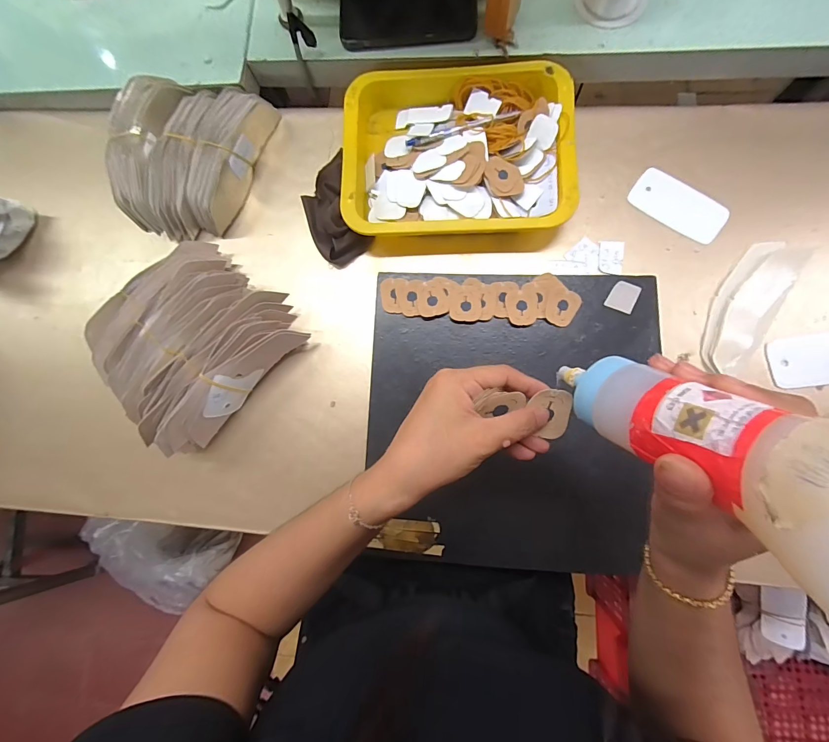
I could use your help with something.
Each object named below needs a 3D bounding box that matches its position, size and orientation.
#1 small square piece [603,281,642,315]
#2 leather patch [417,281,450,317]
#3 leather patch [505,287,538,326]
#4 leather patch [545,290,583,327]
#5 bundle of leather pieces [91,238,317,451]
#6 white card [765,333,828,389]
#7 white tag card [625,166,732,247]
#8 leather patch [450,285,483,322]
[{"bbox_3d":[0.221,-0.079,0.387,0.028,0.004,0.033,25,88,7],"label":"small square piece"},{"bbox_3d":[0.020,-0.079,0.402,0.034,0.004,0.038,-12,89,2],"label":"leather patch"},{"bbox_3d":[0.115,-0.069,0.393,0.032,0.004,0.040,-1,85,6],"label":"leather patch"},{"bbox_3d":[0.158,-0.067,0.391,0.029,0.006,0.039,32,89,7],"label":"leather patch"},{"bbox_3d":[-0.254,-0.040,0.414,0.189,0.070,0.197,43,91,7],"label":"bundle of leather pieces"},{"bbox_3d":[0.425,-0.012,0.383,0.103,0.005,0.052,-8,85,5],"label":"white card"},{"bbox_3d":[0.301,-0.188,0.419,0.104,0.004,0.053,36,88,8],"label":"white tag card"},{"bbox_3d":[0.056,-0.074,0.401,0.035,0.004,0.039,2,86,6],"label":"leather patch"}]

